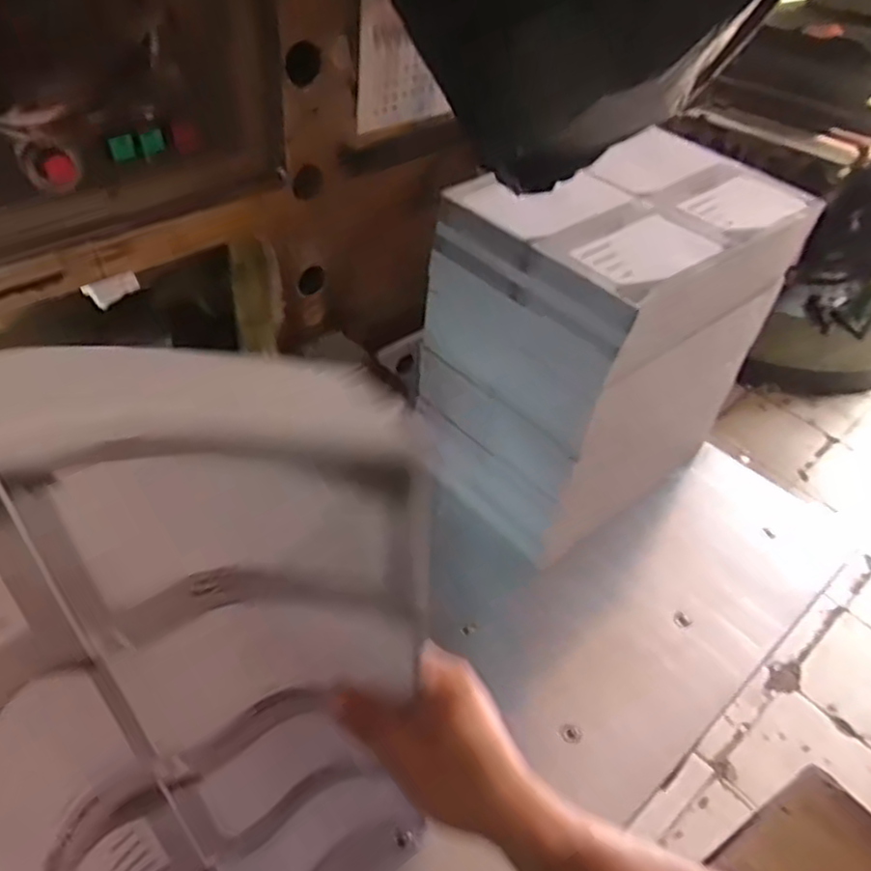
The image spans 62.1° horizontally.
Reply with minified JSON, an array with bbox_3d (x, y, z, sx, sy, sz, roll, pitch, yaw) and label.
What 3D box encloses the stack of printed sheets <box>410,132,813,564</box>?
[{"bbox_3d":[0.169,-0.101,0.765,0.225,0.323,0.307,36,51,28],"label":"stack of printed sheets"}]

